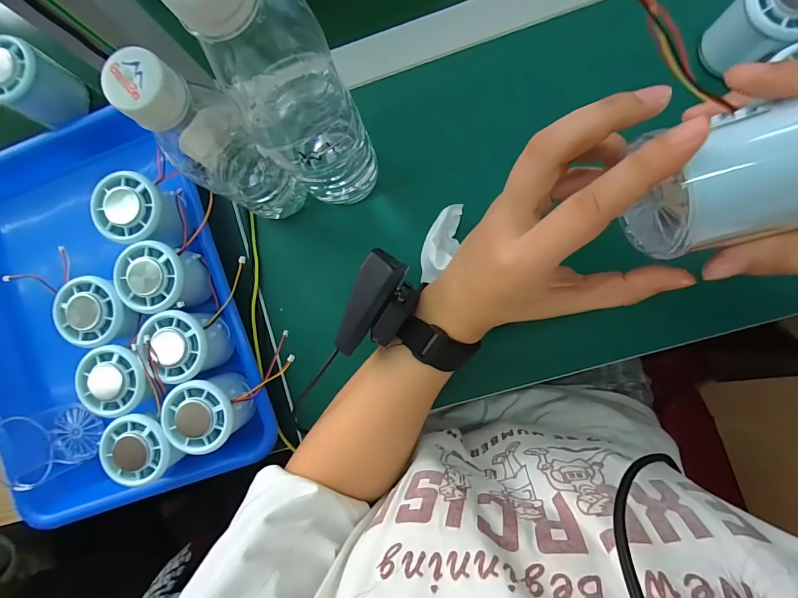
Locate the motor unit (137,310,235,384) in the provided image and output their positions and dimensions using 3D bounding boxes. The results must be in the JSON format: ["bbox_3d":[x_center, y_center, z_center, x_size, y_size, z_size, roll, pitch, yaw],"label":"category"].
[{"bbox_3d":[-0.173,0.038,0.315,0.048,0.042,0.053,8,87,7],"label":"motor unit"}]

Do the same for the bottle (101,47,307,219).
[{"bbox_3d":[-0.120,-0.101,0.277,0.049,0.196,0.050,0,86,6],"label":"bottle"}]

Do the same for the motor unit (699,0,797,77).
[{"bbox_3d":[0.271,-0.207,0.289,0.053,0.057,0.054,0,86,6],"label":"motor unit"}]

